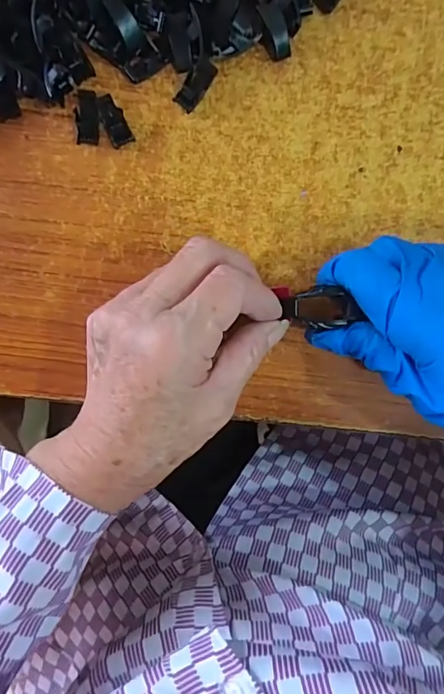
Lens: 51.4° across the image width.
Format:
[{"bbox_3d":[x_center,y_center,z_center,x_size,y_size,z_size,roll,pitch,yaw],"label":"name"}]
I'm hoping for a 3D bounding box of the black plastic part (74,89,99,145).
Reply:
[{"bbox_3d":[-0.073,-0.124,0.249,0.012,0.005,0.027,-2,96,-1],"label":"black plastic part"}]

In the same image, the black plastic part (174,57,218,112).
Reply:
[{"bbox_3d":[-0.013,-0.141,0.247,0.012,0.009,0.027,38,94,-4],"label":"black plastic part"}]

